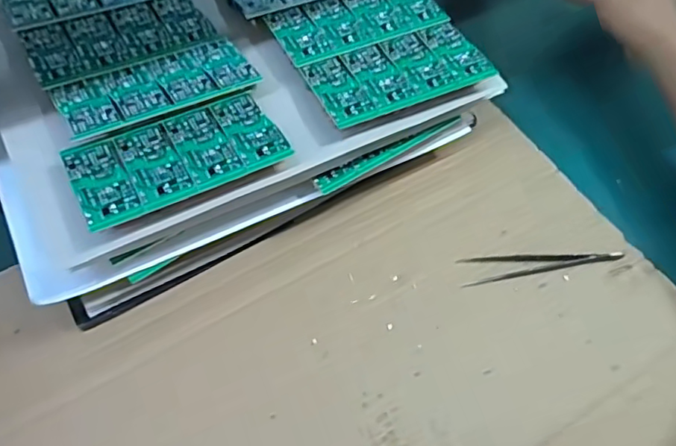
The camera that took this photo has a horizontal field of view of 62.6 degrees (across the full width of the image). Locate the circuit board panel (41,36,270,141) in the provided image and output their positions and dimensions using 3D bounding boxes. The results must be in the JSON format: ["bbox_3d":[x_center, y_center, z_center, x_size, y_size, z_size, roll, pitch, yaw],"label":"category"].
[{"bbox_3d":[-0.130,-0.100,0.400,0.132,0.005,0.062,-25,54,-21],"label":"circuit board panel"}]

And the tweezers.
[{"bbox_3d":[0.159,0.028,0.438,0.124,0.011,0.022,-8,59,-5],"label":"tweezers"}]

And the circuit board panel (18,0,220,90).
[{"bbox_3d":[-0.167,-0.144,0.428,0.132,0.004,0.067,-24,64,-20],"label":"circuit board panel"}]

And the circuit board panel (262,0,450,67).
[{"bbox_3d":[0.014,-0.166,0.449,0.132,0.006,0.066,-22,61,-14],"label":"circuit board panel"}]

